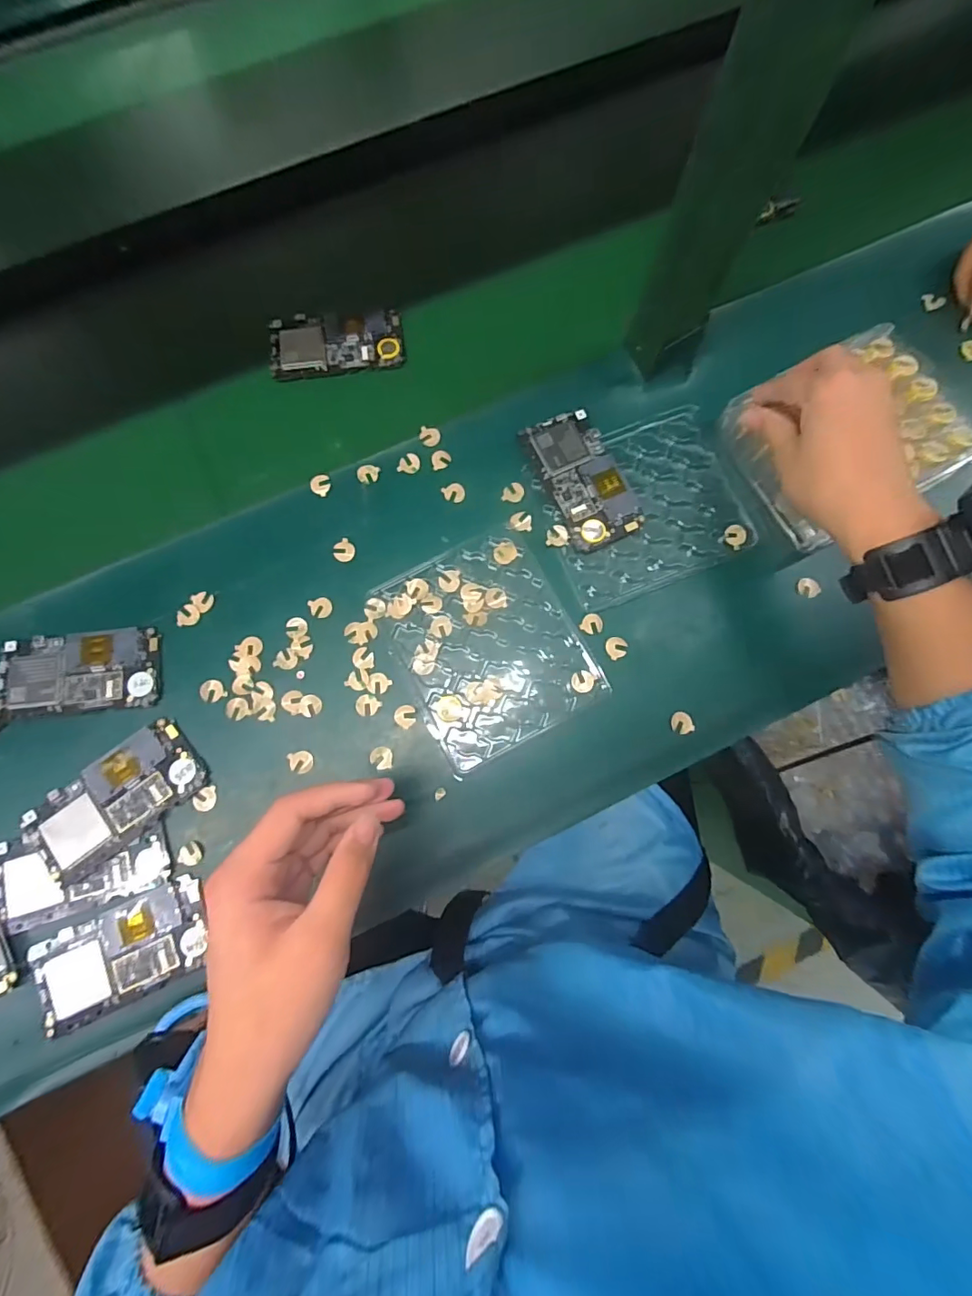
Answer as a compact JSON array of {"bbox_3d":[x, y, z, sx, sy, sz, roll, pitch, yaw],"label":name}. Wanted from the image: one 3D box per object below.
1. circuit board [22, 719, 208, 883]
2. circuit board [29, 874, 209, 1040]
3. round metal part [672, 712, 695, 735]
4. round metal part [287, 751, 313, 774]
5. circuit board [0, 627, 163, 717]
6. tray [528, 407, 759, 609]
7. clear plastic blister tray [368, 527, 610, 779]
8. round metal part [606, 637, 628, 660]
[{"bbox_3d":[-0.283,0.115,0.388,0.122,0.010,0.065,-38,81,-8],"label":"circuit board"},{"bbox_3d":[-0.267,0.226,0.371,0.120,0.008,0.067,-23,79,-5],"label":"circuit board"},{"bbox_3d":[0.159,0.061,0.407,0.016,0.004,0.018,-31,80,-7],"label":"round metal part"},{"bbox_3d":[-0.148,0.091,0.401,0.018,0.004,0.018,0,78,-1],"label":"round metal part"},{"bbox_3d":[-0.329,0.019,0.406,0.126,0.006,0.064,-4,78,-2],"label":"circuit board"},{"bbox_3d":[0.137,-0.126,0.439,0.168,0.011,0.143,-21,79,-5],"label":"tray"},{"bbox_3d":[0.000,-0.005,0.417,0.141,0.006,0.169,-28,79,-6],"label":"clear plastic blister tray"},{"bbox_3d":[0.109,-0.001,0.419,0.018,0.004,0.018,0,78,-1],"label":"round metal part"}]

